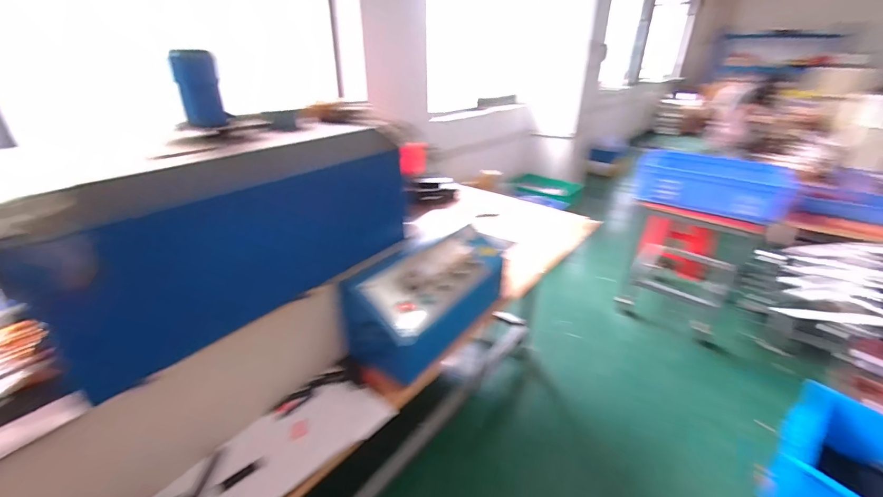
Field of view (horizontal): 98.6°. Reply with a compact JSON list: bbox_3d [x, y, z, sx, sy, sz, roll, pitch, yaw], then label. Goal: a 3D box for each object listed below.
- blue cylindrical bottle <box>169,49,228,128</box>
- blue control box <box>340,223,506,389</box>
[{"bbox_3d":[-0.459,-0.304,0.724,0.059,0.130,0.062,-5,27,-12],"label":"blue cylindrical bottle"},{"bbox_3d":[-0.024,0.116,1.045,0.196,0.227,0.493,20,32,32],"label":"blue control box"}]

